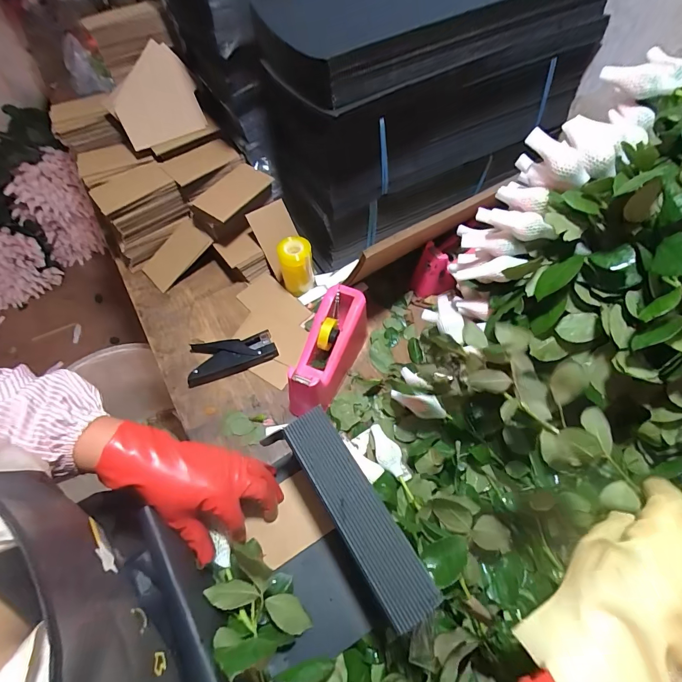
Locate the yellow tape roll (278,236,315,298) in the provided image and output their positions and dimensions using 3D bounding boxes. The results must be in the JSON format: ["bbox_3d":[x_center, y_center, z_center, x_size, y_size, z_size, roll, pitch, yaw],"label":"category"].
[{"bbox_3d":[-0.083,-0.139,0.684,0.059,0.100,0.061,0,60,1],"label":"yellow tape roll"}]

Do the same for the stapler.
[{"bbox_3d":[-0.189,0.026,0.637,0.148,0.020,0.072,-10,60,-5],"label":"stapler"}]

